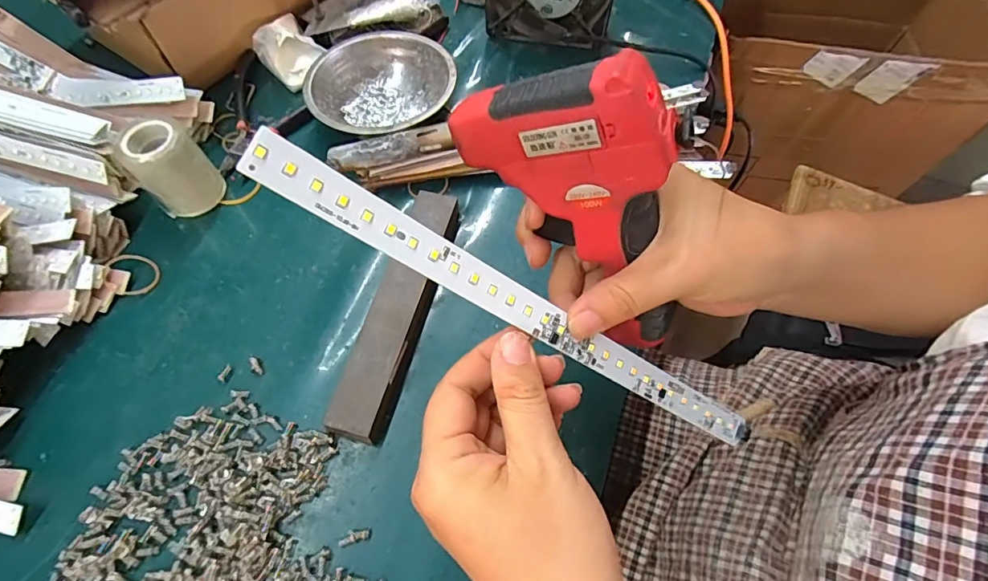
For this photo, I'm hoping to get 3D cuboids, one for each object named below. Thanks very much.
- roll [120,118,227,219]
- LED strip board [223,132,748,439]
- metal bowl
[{"bbox_3d":[-0.248,-0.093,0.373,0.044,0.062,0.048,3,63,0],"label":"roll"},{"bbox_3d":[0.028,0.016,0.219,0.276,0.005,0.018,31,80,-25],"label":"LED strip board"},{"bbox_3d":[-0.098,-0.175,0.432,0.123,0.045,0.123,1,63,-1],"label":"metal bowl"}]

